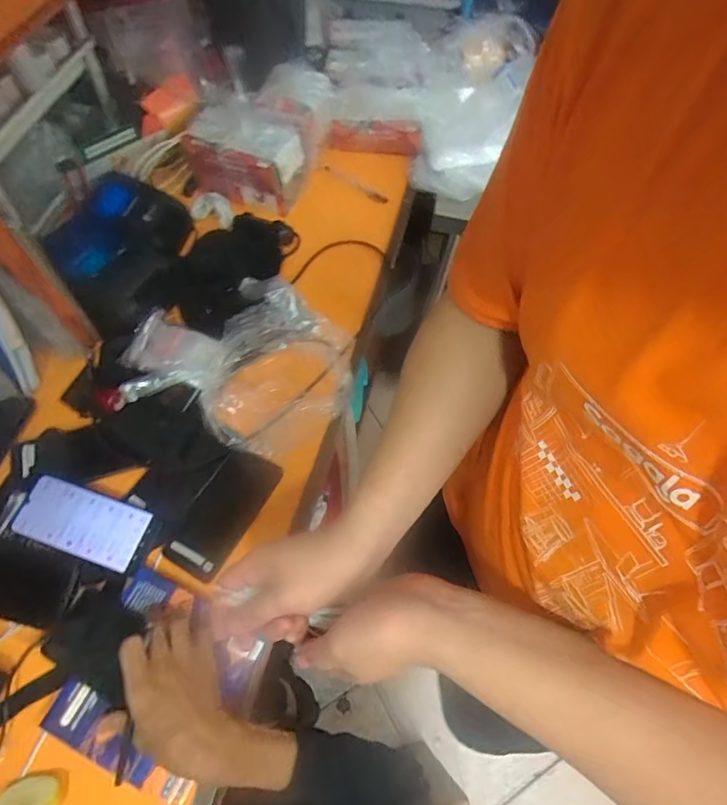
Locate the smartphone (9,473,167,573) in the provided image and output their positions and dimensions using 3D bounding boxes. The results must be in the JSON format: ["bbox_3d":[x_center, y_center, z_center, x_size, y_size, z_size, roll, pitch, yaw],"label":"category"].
[{"bbox_3d":[-0.341,0.148,0.577,0.167,0.013,0.074,17,64,6],"label":"smartphone"}]

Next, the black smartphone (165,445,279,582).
[{"bbox_3d":[-0.182,0.138,0.610,0.076,0.014,0.161,29,66,11],"label":"black smartphone"}]

